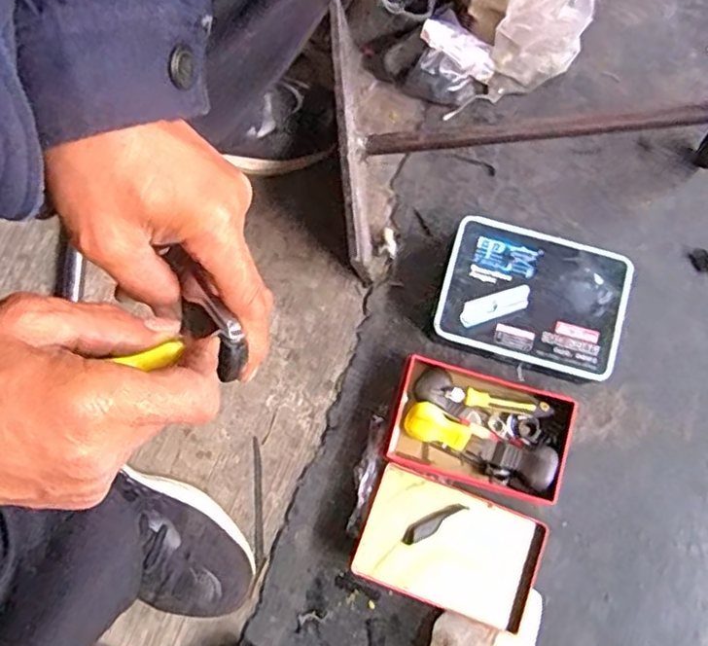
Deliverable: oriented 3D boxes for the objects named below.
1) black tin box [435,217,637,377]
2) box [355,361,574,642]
[{"bbox_3d":[0.163,-0.020,0.602,0.164,0.041,0.117,18,80,5],"label":"black tin box"},{"bbox_3d":[0.101,0.151,0.587,0.157,0.038,0.206,16,80,4],"label":"box"}]

